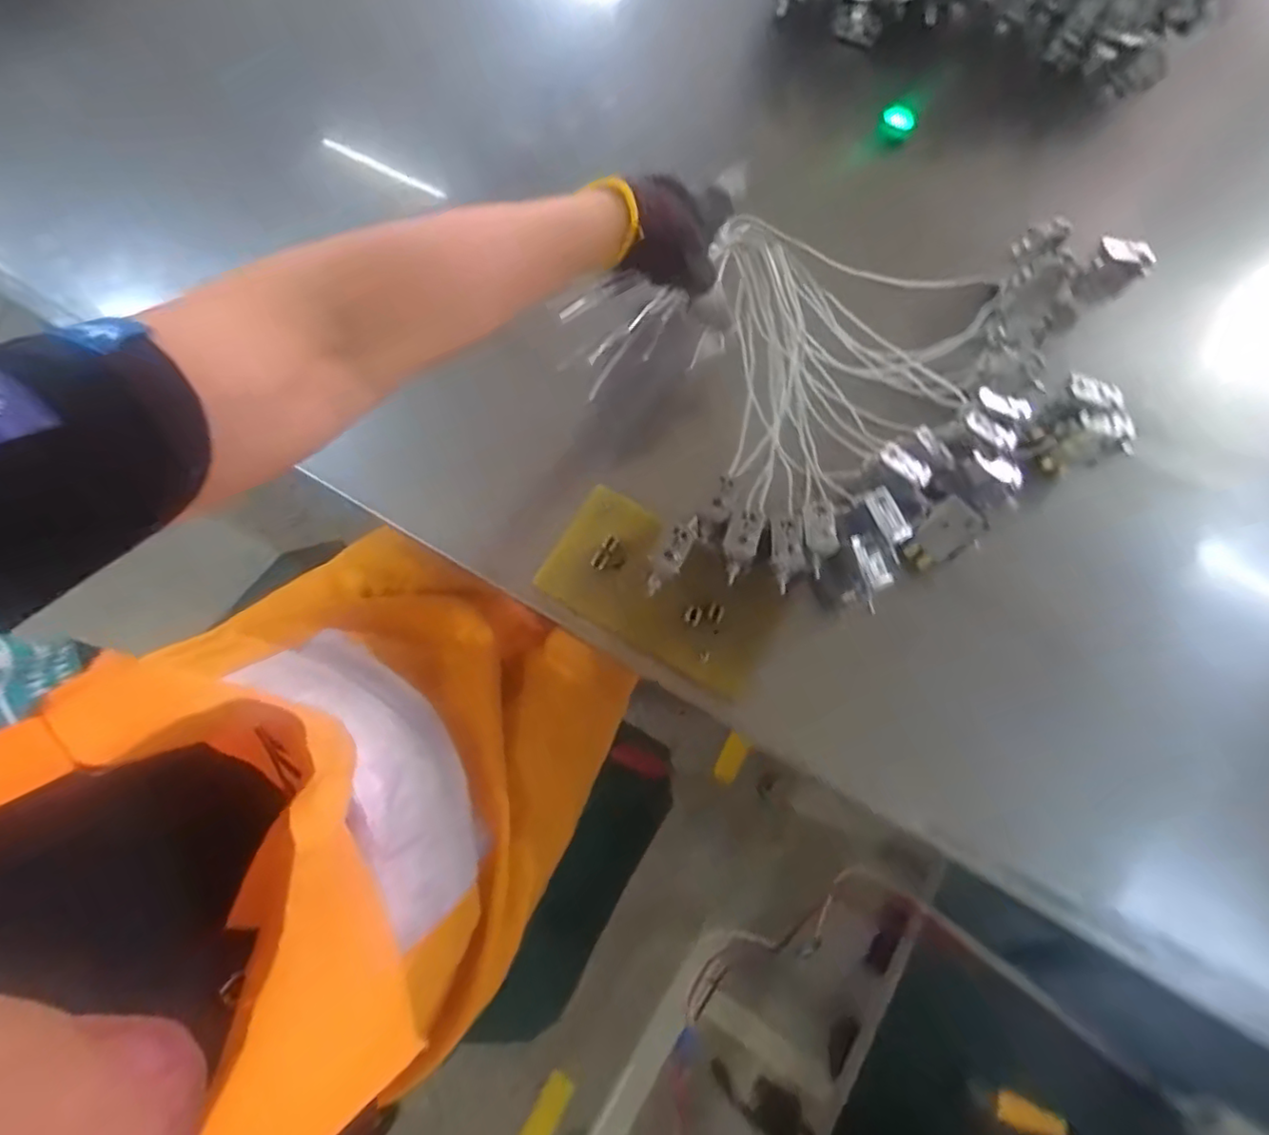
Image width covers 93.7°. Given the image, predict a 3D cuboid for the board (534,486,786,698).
[{"bbox_3d":[0.026,0.015,0.461,0.178,0.019,0.096,27,74,6],"label":"board"}]

